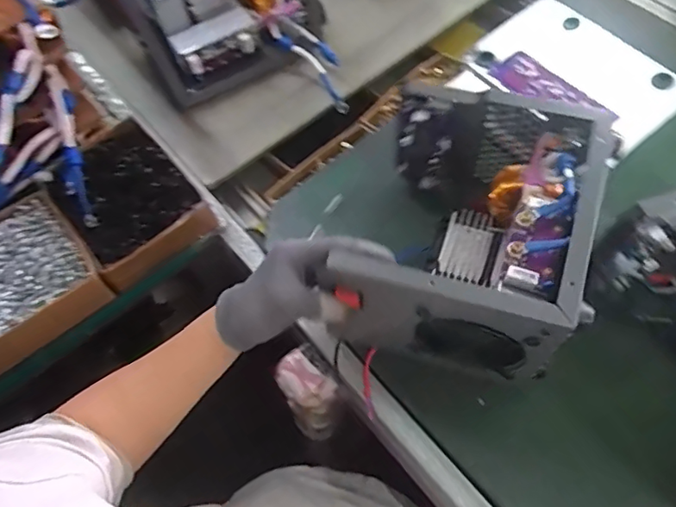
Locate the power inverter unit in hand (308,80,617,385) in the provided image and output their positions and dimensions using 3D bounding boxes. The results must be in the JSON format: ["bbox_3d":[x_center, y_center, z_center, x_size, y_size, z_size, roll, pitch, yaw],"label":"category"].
[{"bbox_3d":[0.118,-0.019,0.502,0.187,0.151,0.220,13,62,11],"label":"power inverter unit in hand"}]

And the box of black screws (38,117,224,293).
[{"bbox_3d":[-0.234,-0.063,0.615,0.131,0.043,0.175,-36,64,-15],"label":"box of black screws"}]

